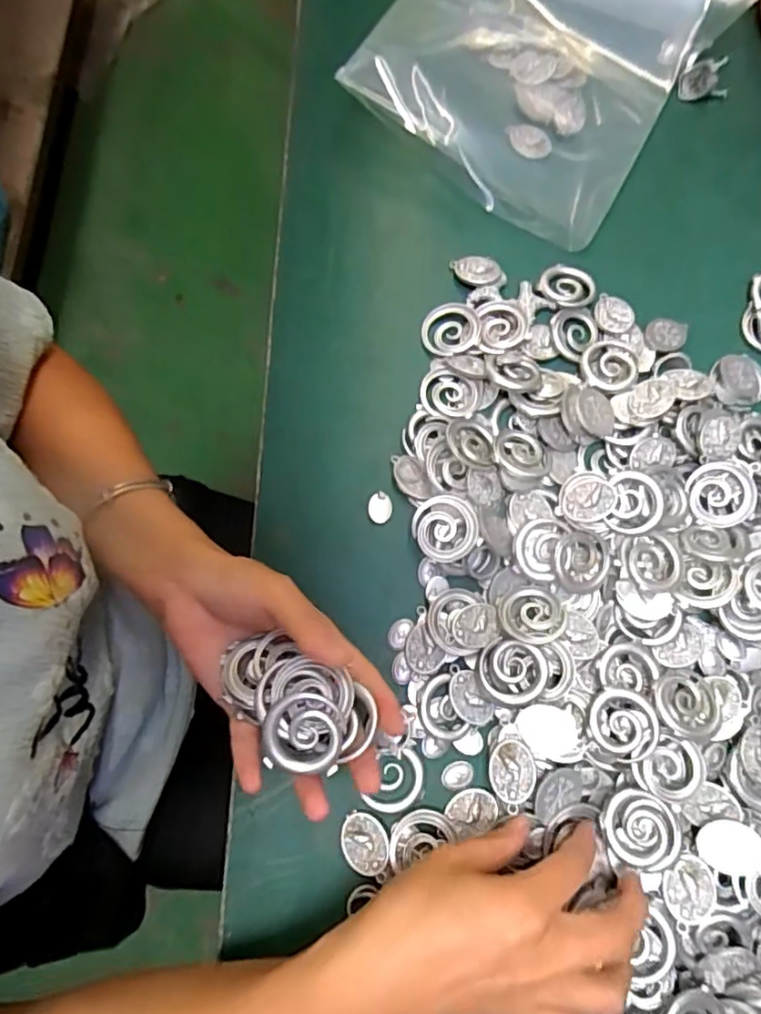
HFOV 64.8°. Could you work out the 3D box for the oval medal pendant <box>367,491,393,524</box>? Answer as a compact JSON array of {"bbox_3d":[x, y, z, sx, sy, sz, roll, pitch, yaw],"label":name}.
[{"bbox_3d":[0.000,0.000,0.381,0.015,0.004,0.019,6,77,0],"label":"oval medal pendant"}]

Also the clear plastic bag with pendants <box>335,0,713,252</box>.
[{"bbox_3d":[0.112,-0.358,0.421,0.217,0.065,0.272,25,78,4],"label":"clear plastic bag with pendants"}]

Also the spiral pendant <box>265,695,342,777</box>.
[{"bbox_3d":[-0.036,0.106,0.283,0.036,0.011,0.035,0,77,-2],"label":"spiral pendant"}]

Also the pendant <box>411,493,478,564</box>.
[{"bbox_3d":[0.039,0.013,0.360,0.038,0.004,0.039,-1,83,5],"label":"pendant"}]

